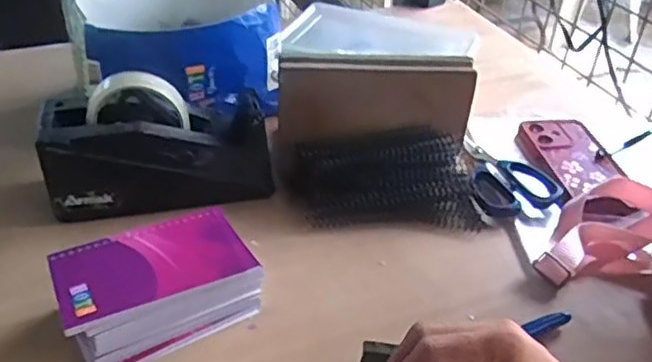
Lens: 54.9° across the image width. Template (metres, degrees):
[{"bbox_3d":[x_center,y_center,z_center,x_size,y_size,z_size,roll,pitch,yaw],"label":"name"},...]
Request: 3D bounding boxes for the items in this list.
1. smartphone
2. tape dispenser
[{"bbox_3d":[0.260,-0.028,0.671,0.082,0.009,0.134,-6,38,-5],"label":"smartphone"},{"bbox_3d":[-0.152,-0.033,0.579,0.196,0.110,0.070,-7,37,-12],"label":"tape dispenser"}]

